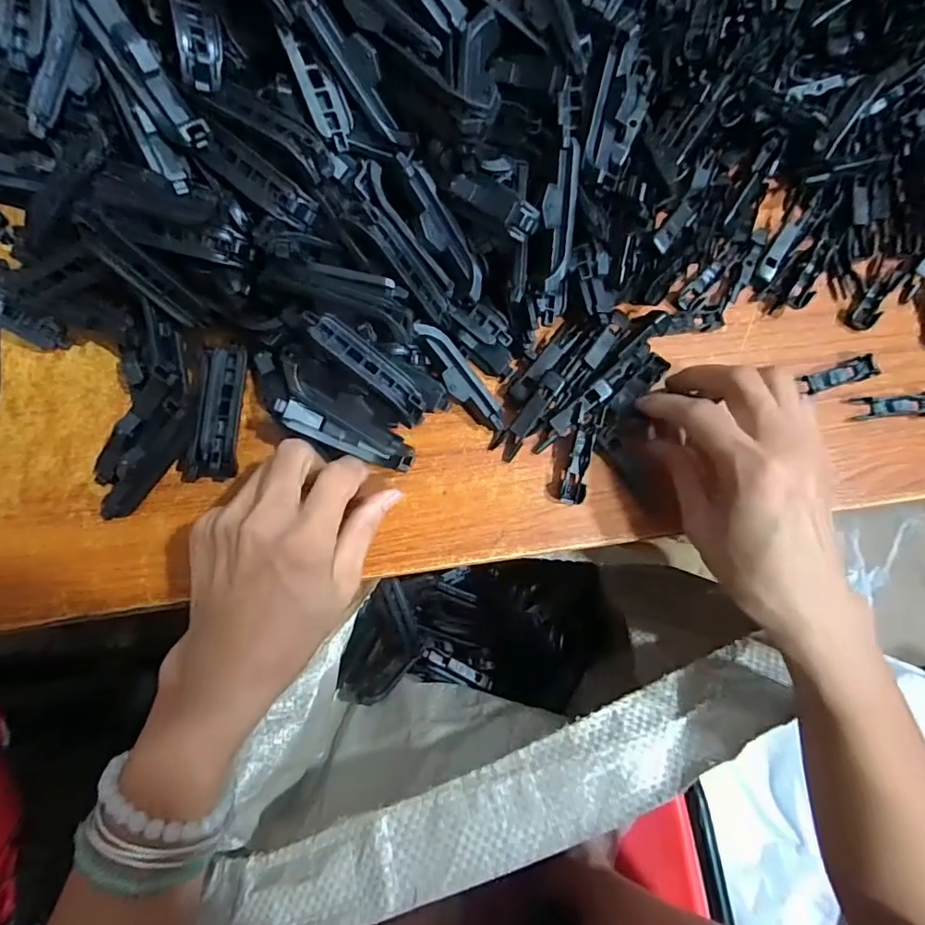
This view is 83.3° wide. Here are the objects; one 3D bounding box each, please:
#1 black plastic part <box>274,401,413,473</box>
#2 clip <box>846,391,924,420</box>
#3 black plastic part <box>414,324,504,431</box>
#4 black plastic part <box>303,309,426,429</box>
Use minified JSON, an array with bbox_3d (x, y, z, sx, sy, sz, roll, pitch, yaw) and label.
[{"bbox_3d":[-0.061,-0.012,0.268,0.073,0.020,0.017,22,83,-14],"label":"black plastic part"},{"bbox_3d":[0.259,-0.034,0.306,0.057,0.006,0.014,-5,81,-4],"label":"clip"},{"bbox_3d":[-0.001,-0.045,0.278,0.017,0.013,0.069,-39,106,-6],"label":"black plastic part"},{"bbox_3d":[-0.046,-0.048,0.256,0.071,0.010,0.017,42,83,-11],"label":"black plastic part"}]

